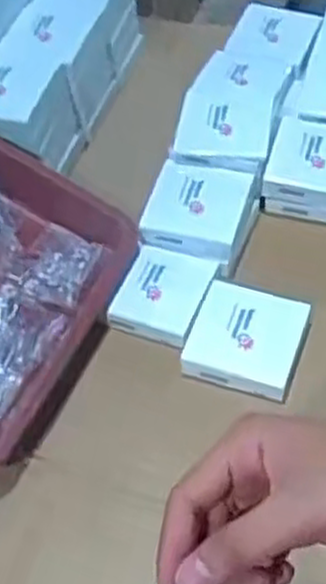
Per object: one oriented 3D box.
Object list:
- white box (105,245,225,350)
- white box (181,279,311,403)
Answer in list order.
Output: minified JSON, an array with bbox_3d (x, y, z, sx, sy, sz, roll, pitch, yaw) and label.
[{"bbox_3d":[0.001,0.001,0.685,0.072,0.023,0.080,18,54,17],"label":"white box"},{"bbox_3d":[0.070,0.038,0.648,0.086,0.032,0.083,15,53,16],"label":"white box"}]

